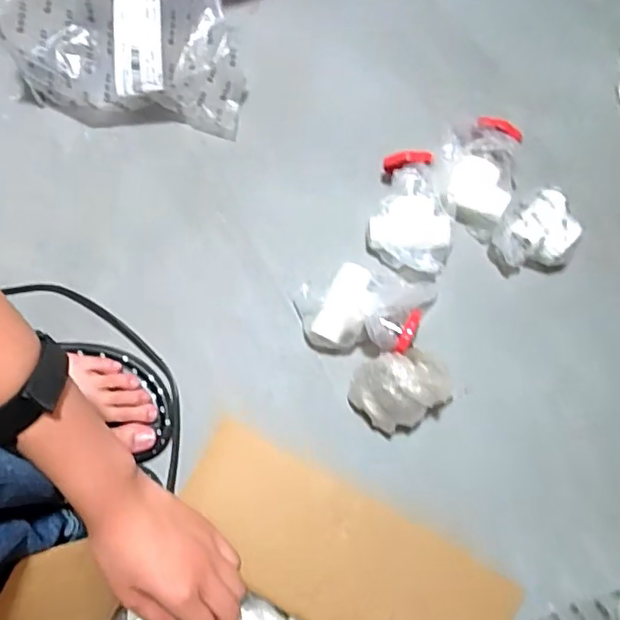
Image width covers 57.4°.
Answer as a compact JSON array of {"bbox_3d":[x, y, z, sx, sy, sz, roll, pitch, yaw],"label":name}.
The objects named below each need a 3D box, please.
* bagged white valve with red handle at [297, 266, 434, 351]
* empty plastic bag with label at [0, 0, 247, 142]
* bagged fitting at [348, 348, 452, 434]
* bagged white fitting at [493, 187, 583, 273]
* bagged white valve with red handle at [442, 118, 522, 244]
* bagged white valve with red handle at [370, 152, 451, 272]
[{"bbox_3d":[0.050,-0.004,0.496,0.123,0.063,0.075,7,80,1],"label":"bagged white valve with red handle"},{"bbox_3d":[-0.163,-0.248,0.506,0.197,0.128,0.117,7,80,1],"label":"empty plastic bag with label"},{"bbox_3d":[0.078,0.068,0.493,0.077,0.059,0.064,-34,82,-6],"label":"bagged fitting"},{"bbox_3d":[0.210,-0.067,0.522,0.076,0.040,0.062,-33,82,-6],"label":"bagged white fitting"},{"bbox_3d":[0.155,-0.125,0.524,0.075,0.059,0.099,21,80,3],"label":"bagged white valve with red handle"},{"bbox_3d":[0.095,-0.088,0.519,0.074,0.052,0.102,11,80,2],"label":"bagged white valve with red handle"}]

